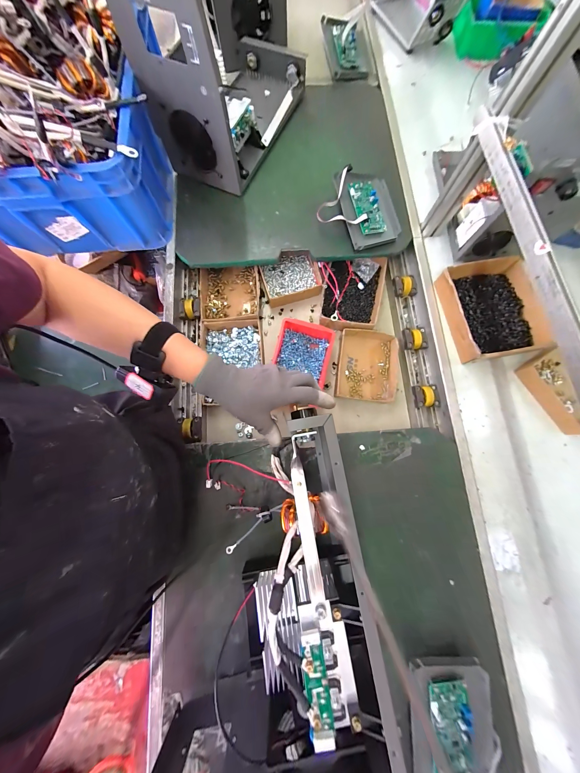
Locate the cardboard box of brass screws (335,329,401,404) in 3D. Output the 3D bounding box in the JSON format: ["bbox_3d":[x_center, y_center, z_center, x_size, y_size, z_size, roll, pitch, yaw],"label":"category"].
[{"bbox_3d":[0.197,-0.053,0.625,0.139,0.038,0.181,8,78,2],"label":"cardboard box of brass screws"}]

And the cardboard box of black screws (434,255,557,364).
[{"bbox_3d":[0.466,-0.176,0.559,0.215,0.046,0.225,-12,79,-3],"label":"cardboard box of black screws"}]

